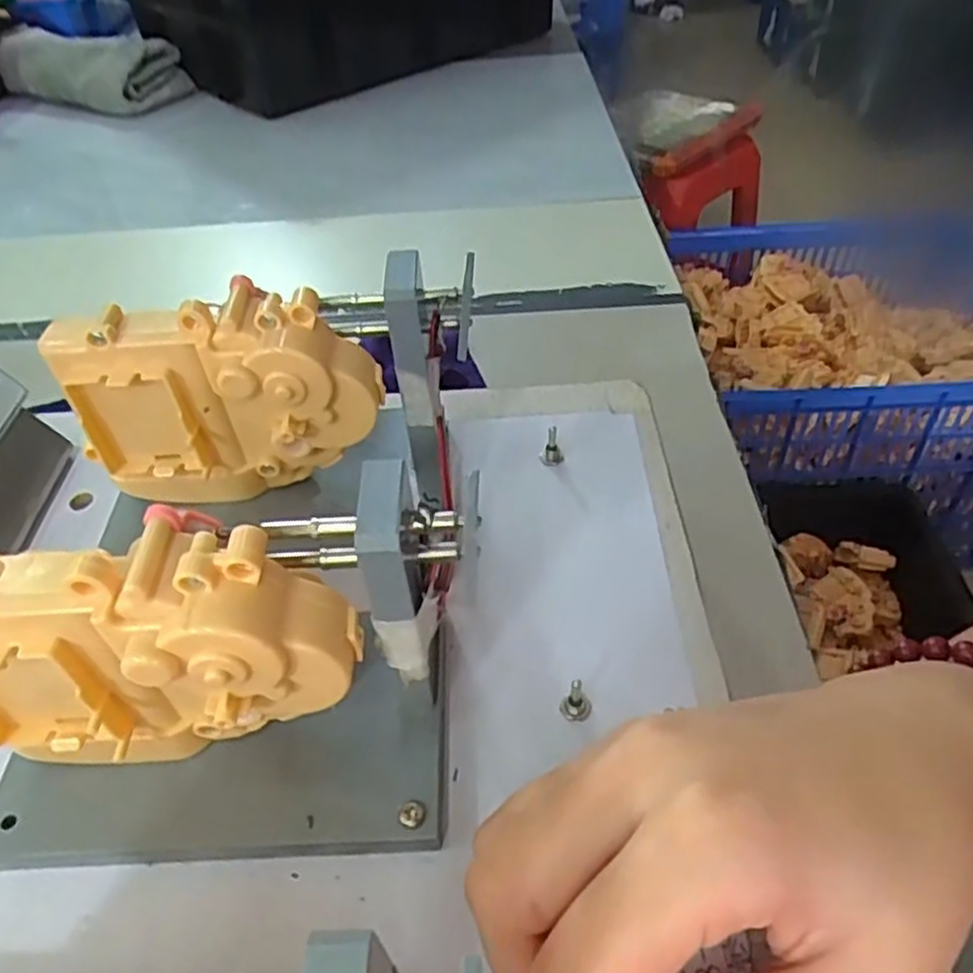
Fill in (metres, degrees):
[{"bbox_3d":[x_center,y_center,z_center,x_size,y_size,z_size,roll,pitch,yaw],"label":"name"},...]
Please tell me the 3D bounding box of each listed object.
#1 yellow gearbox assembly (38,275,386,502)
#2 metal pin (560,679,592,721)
[{"bbox_3d":[-0.083,-0.027,0.249,0.093,0.070,0.027,1,45,5],"label":"yellow gearbox assembly"},{"bbox_3d":[0.026,0.062,0.220,0.007,0.012,0.008,-19,47,-14],"label":"metal pin"}]

